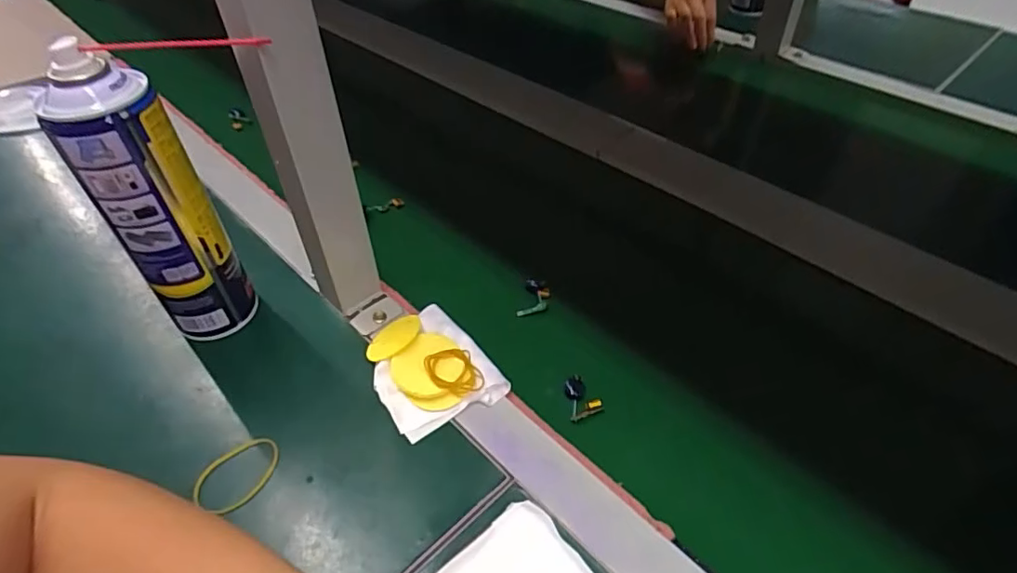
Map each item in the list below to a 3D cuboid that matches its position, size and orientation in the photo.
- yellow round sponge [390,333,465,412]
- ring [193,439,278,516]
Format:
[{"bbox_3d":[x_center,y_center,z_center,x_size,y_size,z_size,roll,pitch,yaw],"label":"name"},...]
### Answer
[{"bbox_3d":[-0.057,0.064,0.422,0.052,0.008,0.059,-38,66,-20],"label":"yellow round sponge"},{"bbox_3d":[-0.182,0.126,0.380,0.035,0.005,0.057,46,56,-1],"label":"ring"}]

